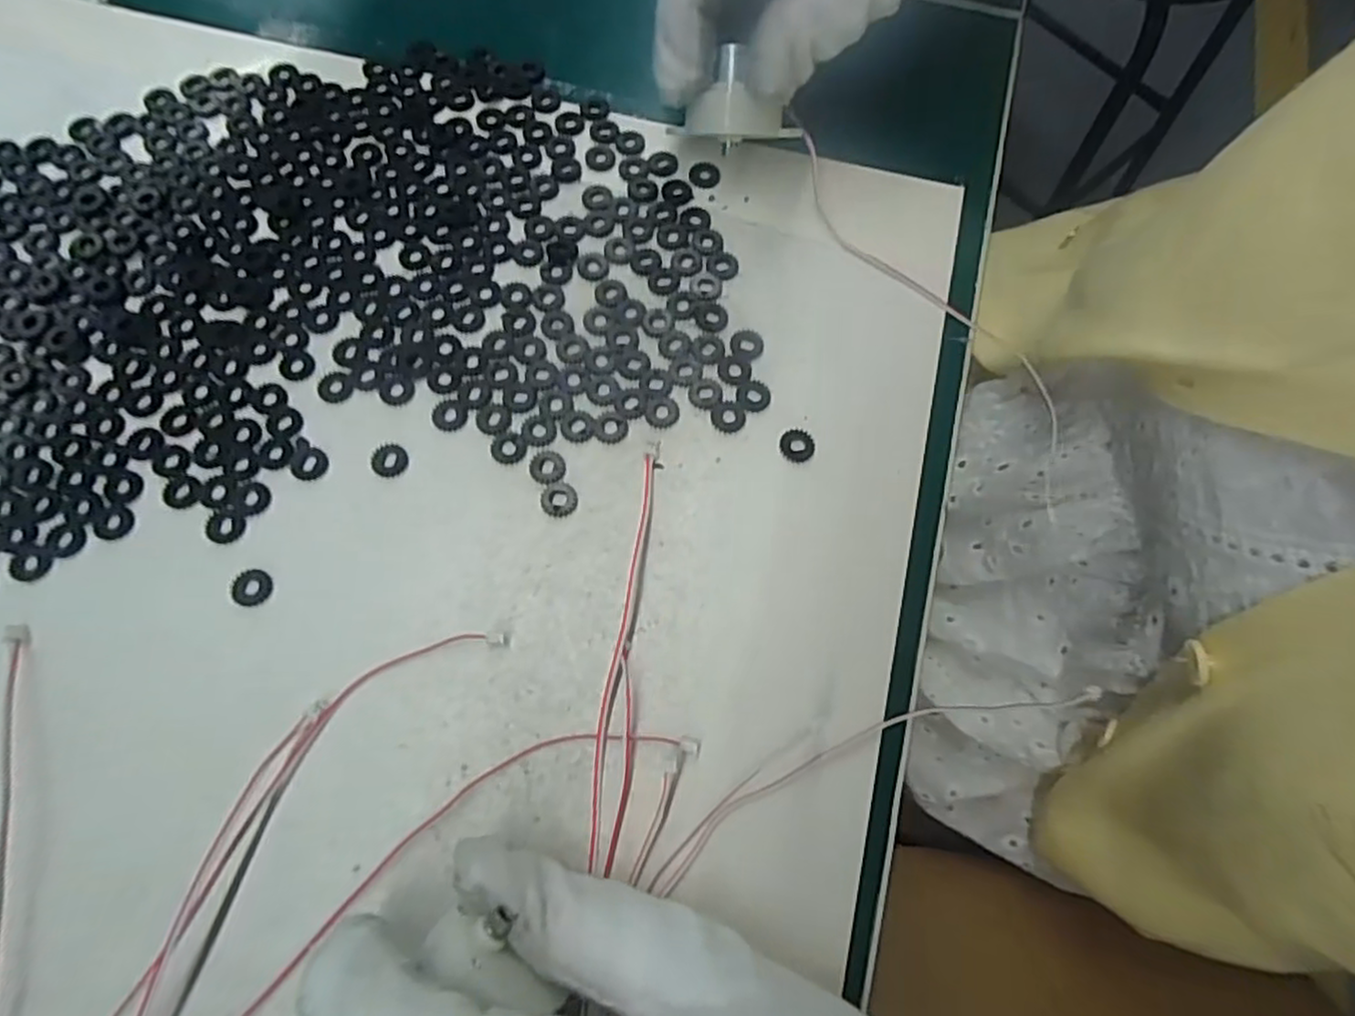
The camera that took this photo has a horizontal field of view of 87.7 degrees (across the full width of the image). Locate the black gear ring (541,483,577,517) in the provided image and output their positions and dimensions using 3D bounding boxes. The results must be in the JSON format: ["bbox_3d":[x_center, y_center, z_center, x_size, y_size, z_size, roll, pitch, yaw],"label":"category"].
[{"bbox_3d":[-0.035,-0.003,0.209,0.011,0.004,0.011,0,71,-1],"label":"black gear ring"}]

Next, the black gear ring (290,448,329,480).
[{"bbox_3d":[-0.111,-0.014,0.211,0.011,0.004,0.010,0,71,-1],"label":"black gear ring"}]

